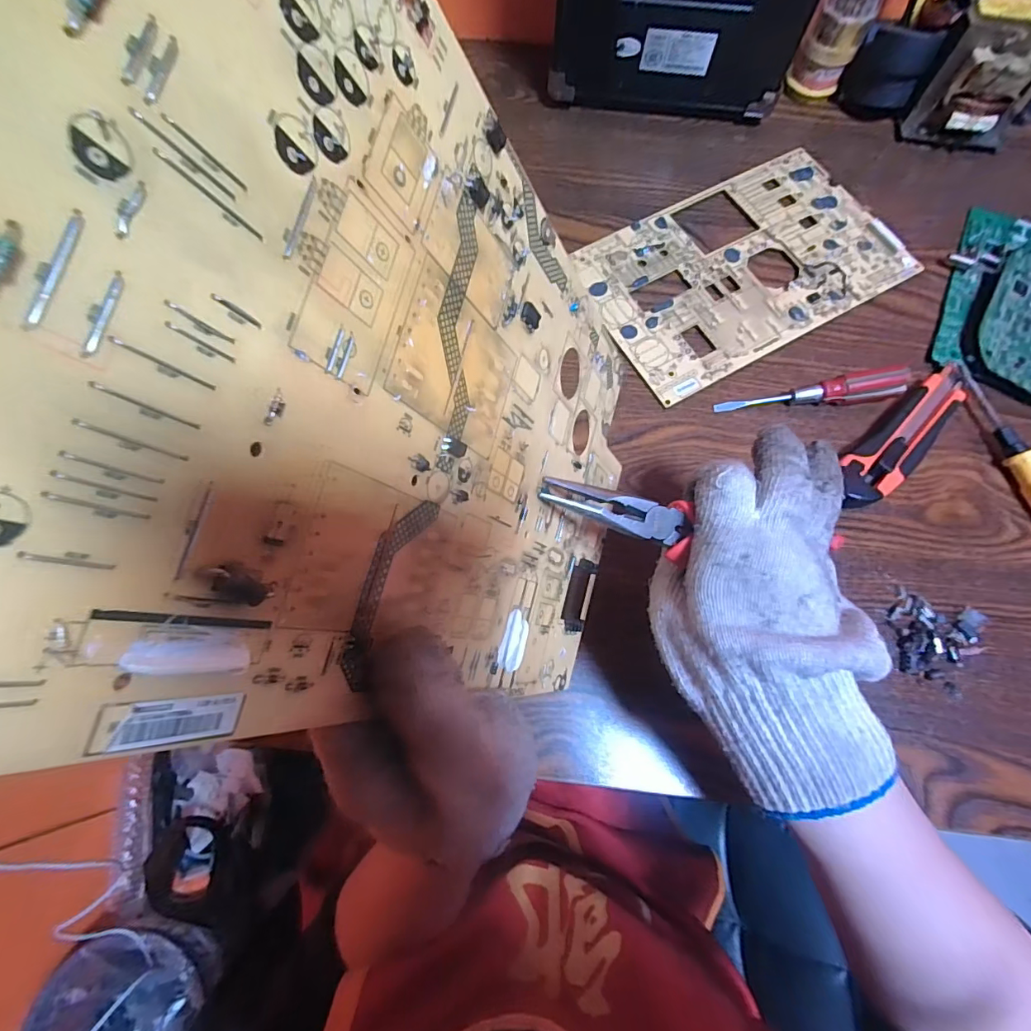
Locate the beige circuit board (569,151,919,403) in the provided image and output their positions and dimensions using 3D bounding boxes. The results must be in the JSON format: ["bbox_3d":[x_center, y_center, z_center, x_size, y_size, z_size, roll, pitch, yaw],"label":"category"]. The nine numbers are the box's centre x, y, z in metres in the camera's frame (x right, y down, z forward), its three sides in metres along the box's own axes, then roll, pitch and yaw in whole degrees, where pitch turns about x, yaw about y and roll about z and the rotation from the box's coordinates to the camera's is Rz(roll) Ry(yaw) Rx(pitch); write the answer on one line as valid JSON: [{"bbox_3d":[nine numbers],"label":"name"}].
[{"bbox_3d":[0.196,-0.220,0.427,0.271,0.005,0.165,-28,75,-8],"label":"beige circuit board"}]

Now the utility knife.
[{"bbox_3d":[0.302,-0.063,0.375,0.154,0.018,0.038,-41,77,-11],"label":"utility knife"}]

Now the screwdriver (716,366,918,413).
[{"bbox_3d":[0.232,-0.094,0.383,0.136,0.021,0.020,-9,73,6],"label":"screwdriver"}]

